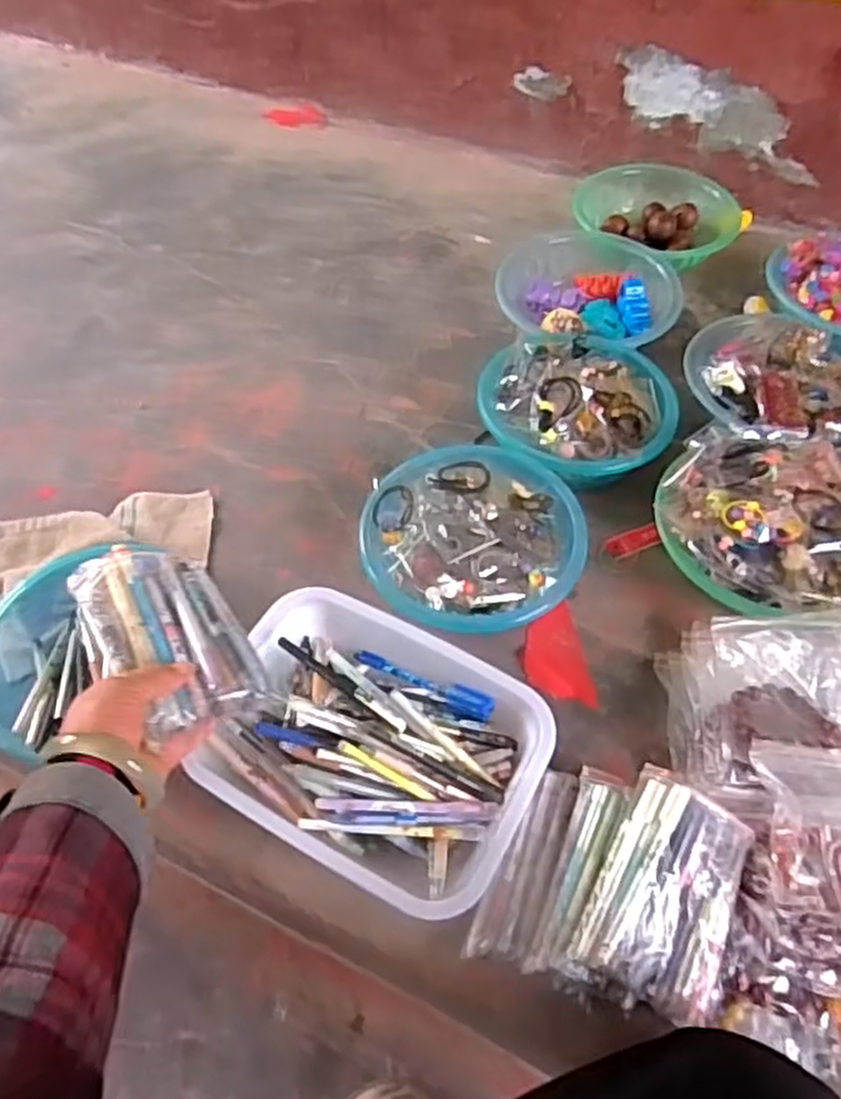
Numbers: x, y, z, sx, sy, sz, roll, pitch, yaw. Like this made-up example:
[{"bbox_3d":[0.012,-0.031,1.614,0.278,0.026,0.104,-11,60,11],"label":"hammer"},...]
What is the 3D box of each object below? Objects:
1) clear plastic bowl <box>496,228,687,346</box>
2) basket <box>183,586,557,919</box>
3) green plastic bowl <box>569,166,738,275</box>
[{"bbox_3d":[0.217,-0.328,1.053,0.239,0.081,0.223,0,55,0],"label":"clear plastic bowl"},{"bbox_3d":[-0.040,0.165,0.683,0.285,0.102,0.217,24,58,16],"label":"basket"},{"bbox_3d":[0.341,-0.491,1.164,0.227,0.070,0.232,33,61,21],"label":"green plastic bowl"}]

